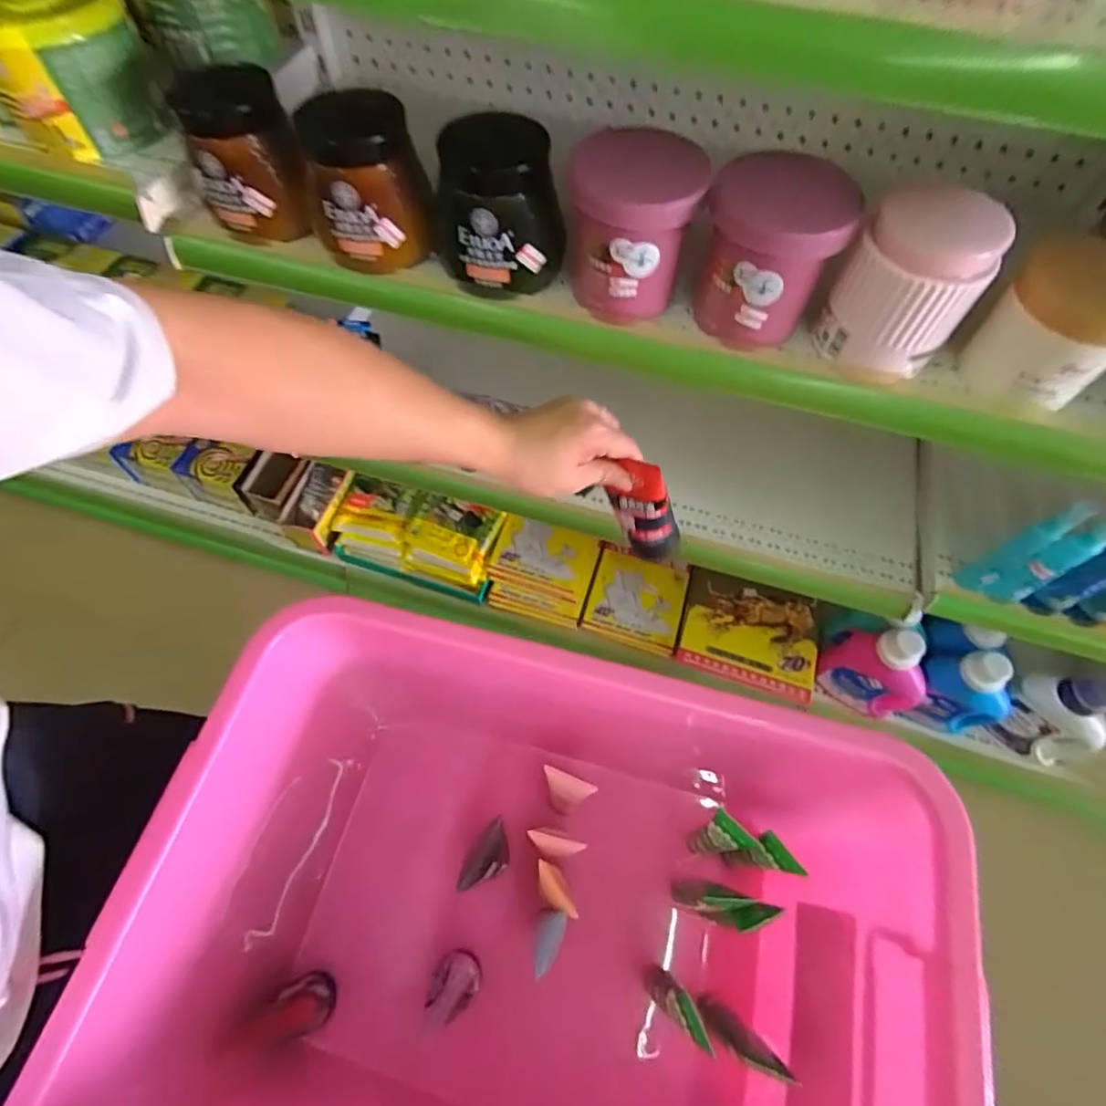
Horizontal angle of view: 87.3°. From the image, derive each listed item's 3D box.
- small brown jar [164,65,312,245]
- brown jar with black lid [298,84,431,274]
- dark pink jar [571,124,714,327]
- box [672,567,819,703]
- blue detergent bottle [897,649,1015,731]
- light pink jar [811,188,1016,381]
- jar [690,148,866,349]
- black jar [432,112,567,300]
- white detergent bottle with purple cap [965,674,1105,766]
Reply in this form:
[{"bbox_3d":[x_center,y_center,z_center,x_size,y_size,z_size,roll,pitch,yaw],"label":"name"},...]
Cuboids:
[{"bbox_3d":[-0.278,-0.356,0.528,0.089,0.113,0.084,-21,64,-12],"label":"small brown jar"},{"bbox_3d":[-0.164,-0.331,0.518,0.099,0.113,0.088,-8,62,-5],"label":"brown jar with black lid"},{"bbox_3d":[0.066,-0.276,0.493,0.093,0.110,0.102,-3,62,-3],"label":"dark pink jar"},{"bbox_3d":[0.352,0.141,1.038,0.233,0.034,0.191,18,63,8],"label":"box"},{"bbox_3d":[0.645,0.218,0.906,0.129,0.199,0.072,20,63,10],"label":"blue detergent bottle"},{"bbox_3d":[0.273,-0.205,0.450,0.094,0.114,0.076,33,66,15],"label":"light pink jar"},{"bbox_3d":[0.174,-0.247,0.475,0.101,0.116,0.088,17,63,8],"label":"jar"},{"bbox_3d":[-0.052,-0.301,0.508,0.097,0.112,0.101,0,62,-1],"label":"black jar"},{"bbox_3d":[0.785,0.250,0.894,0.144,0.227,0.071,27,65,13],"label":"white detergent bottle with purple cap"}]

